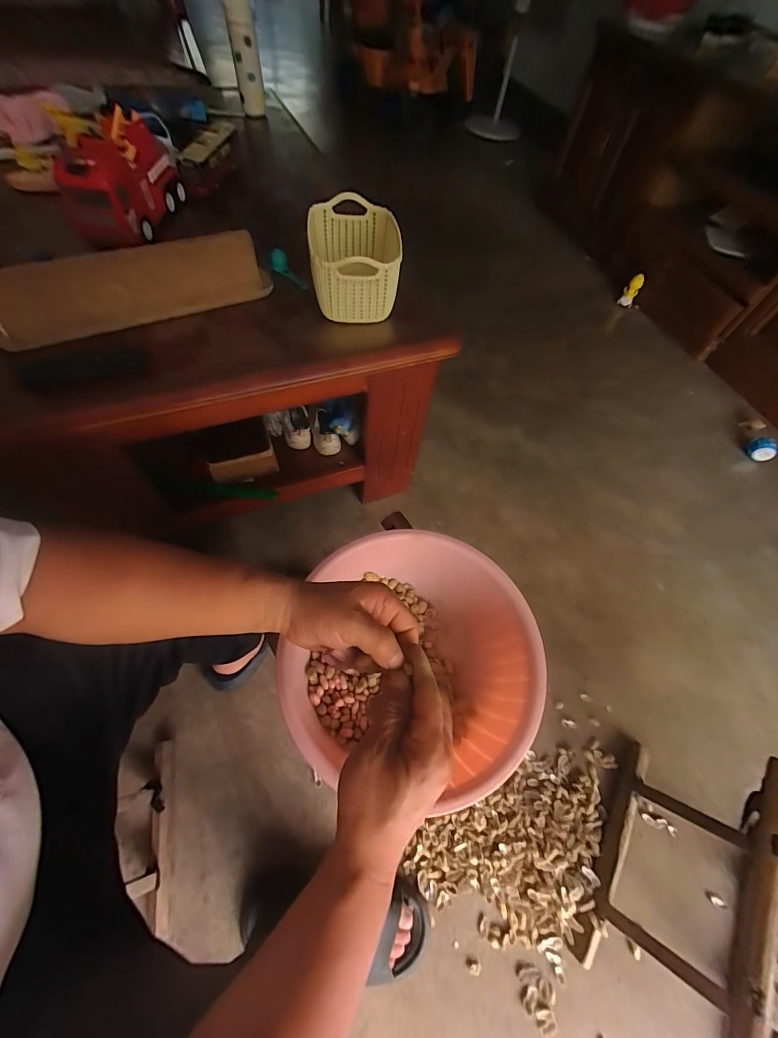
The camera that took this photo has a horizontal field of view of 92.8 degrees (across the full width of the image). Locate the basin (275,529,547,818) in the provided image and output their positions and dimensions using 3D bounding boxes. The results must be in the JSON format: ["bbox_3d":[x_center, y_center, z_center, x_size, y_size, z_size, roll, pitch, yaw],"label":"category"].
[{"bbox_3d":[0.027,0.173,0.482,0.284,0.120,0.281,2,61,-4],"label":"basin"}]

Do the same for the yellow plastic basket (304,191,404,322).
[{"bbox_3d":[-0.054,-0.430,0.617,0.142,0.097,0.195,-1,61,-6],"label":"yellow plastic basket"}]

